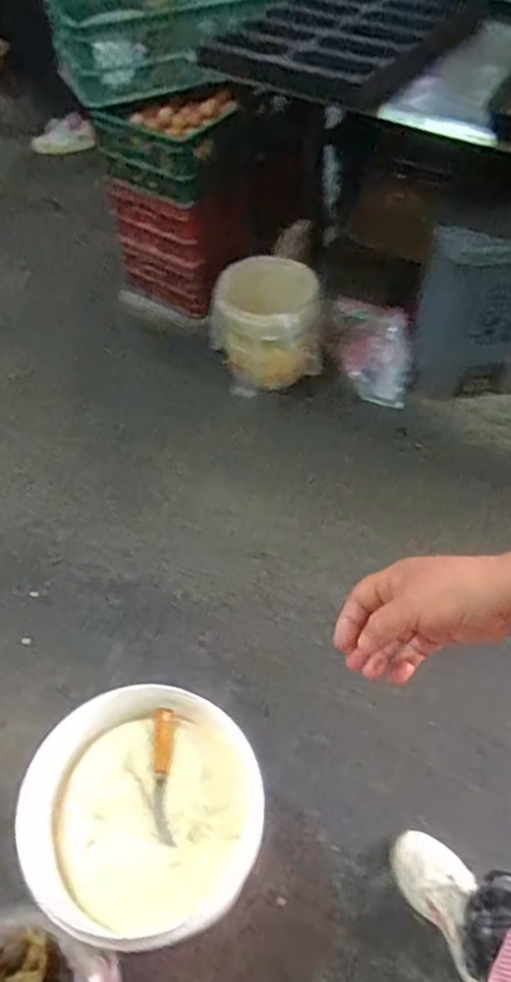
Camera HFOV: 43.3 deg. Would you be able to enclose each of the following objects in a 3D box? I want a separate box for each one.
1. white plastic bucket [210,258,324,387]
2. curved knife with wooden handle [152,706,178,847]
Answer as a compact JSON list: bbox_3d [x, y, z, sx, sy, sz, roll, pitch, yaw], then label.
[{"bbox_3d":[0.021,-0.446,1.715,0.293,0.266,0.222,-2,52,0],"label":"white plastic bucket"},{"bbox_3d":[-0.132,0.407,0.923,0.031,0.019,0.179,-4,69,1],"label":"curved knife with wooden handle"}]

